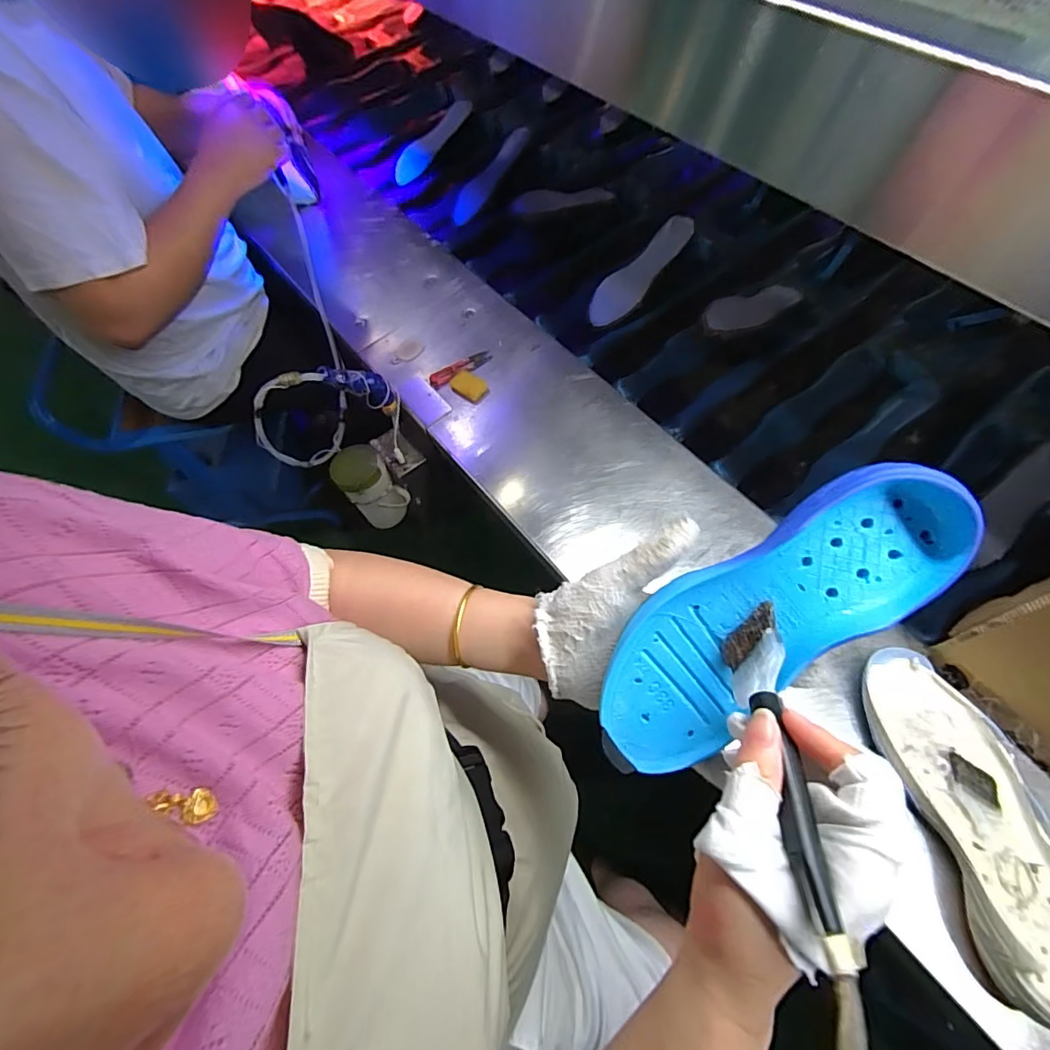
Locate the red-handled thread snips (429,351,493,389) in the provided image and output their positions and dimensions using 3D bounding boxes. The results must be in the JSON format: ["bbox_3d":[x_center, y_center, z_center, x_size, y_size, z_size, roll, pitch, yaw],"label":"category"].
[{"bbox_3d":[-0.095,-0.232,0.759,0.099,0.008,0.027,-30,65,-11],"label":"red-handled thread snips"}]

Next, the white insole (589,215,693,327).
[{"bbox_3d":[0.187,-0.412,0.843,0.209,0.017,0.068,-45,67,8],"label":"white insole"}]

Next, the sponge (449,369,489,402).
[{"bbox_3d":[-0.080,-0.199,0.740,0.053,0.009,0.037,40,72,20],"label":"sponge"}]

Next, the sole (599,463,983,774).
[{"bbox_3d":[0.135,0.053,0.298,0.226,0.031,0.083,-40,65,12],"label":"sole"}]

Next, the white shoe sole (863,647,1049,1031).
[{"bbox_3d":[0.397,0.252,0.457,0.106,0.045,0.283,-12,63,-3],"label":"white shoe sole"}]

